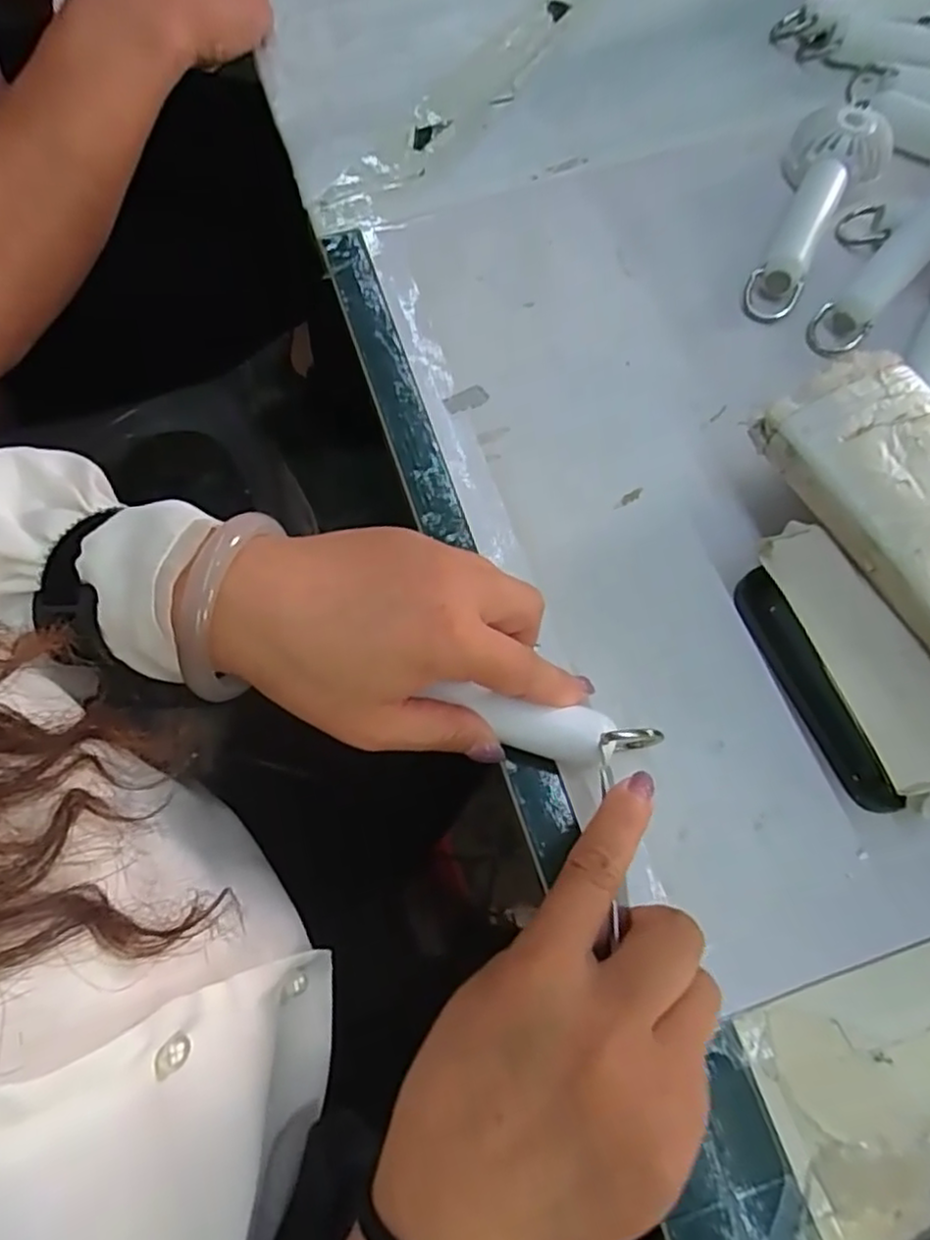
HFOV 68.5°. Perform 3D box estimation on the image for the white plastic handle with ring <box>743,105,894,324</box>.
[{"bbox_3d":[0.200,-0.242,0.401,0.053,0.033,0.148,27,71,11],"label":"white plastic handle with ring"}]

